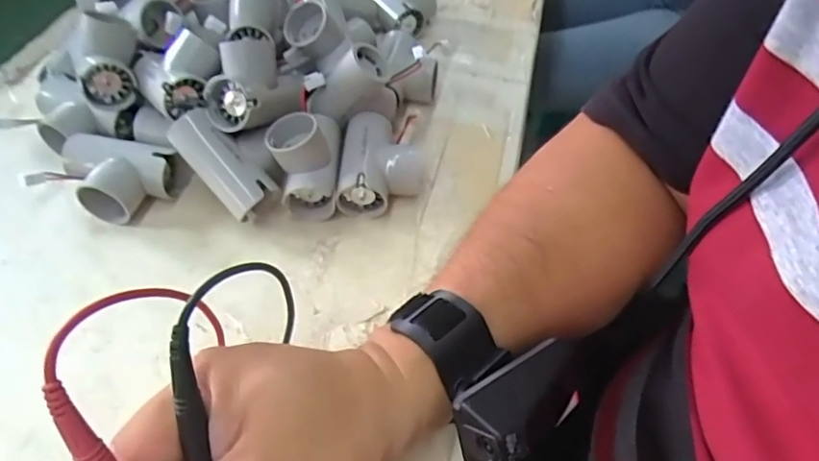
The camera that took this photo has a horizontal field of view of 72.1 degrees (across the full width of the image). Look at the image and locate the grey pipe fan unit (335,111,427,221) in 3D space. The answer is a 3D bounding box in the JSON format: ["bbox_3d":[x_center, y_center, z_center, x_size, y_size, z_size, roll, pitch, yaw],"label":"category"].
[{"bbox_3d":[-0.018,-0.048,0.396,0.058,0.036,0.072,2,51,-1],"label":"grey pipe fan unit"}]

